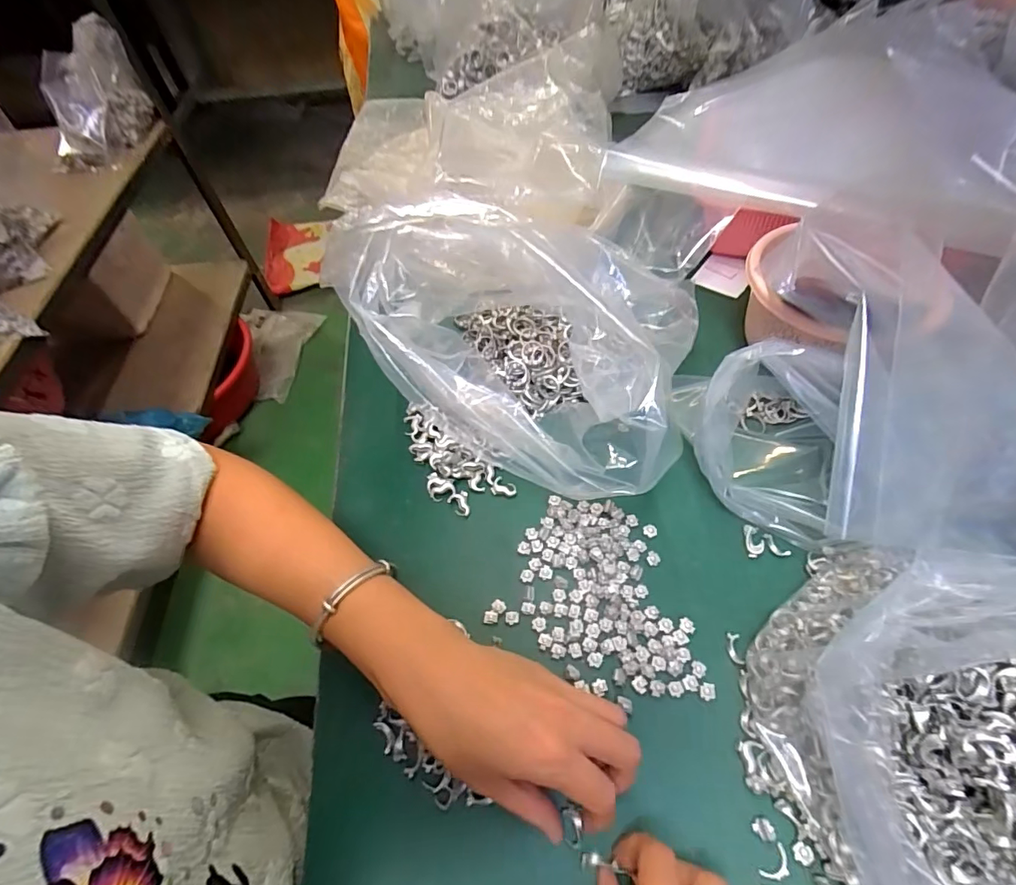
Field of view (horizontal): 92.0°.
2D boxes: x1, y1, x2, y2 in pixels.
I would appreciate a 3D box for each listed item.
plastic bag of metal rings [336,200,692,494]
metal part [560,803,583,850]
[{"bbox_3d":[0.012,-0.089,0.375,0.264,0.172,0.195,24,60,20],"label":"plastic bag of metal rings"},{"bbox_3d":[0.035,0.210,0.267,0.010,0.004,0.018,-7,60,-1],"label":"metal part"}]

